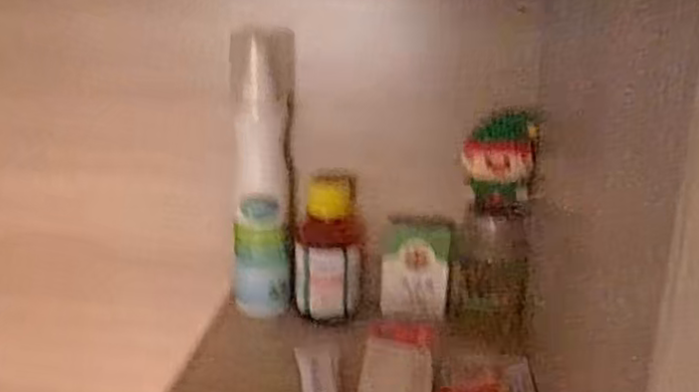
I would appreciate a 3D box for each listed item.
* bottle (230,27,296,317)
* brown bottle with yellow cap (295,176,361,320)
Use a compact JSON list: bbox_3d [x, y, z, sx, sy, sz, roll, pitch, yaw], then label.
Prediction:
[{"bbox_3d":[-0.061,-0.015,0.506,0.042,0.195,0.035,-1,19,-6],"label":"bottle"},{"bbox_3d":[-0.015,0.037,0.515,0.047,0.094,0.035,1,19,-2],"label":"brown bottle with yellow cap"}]

